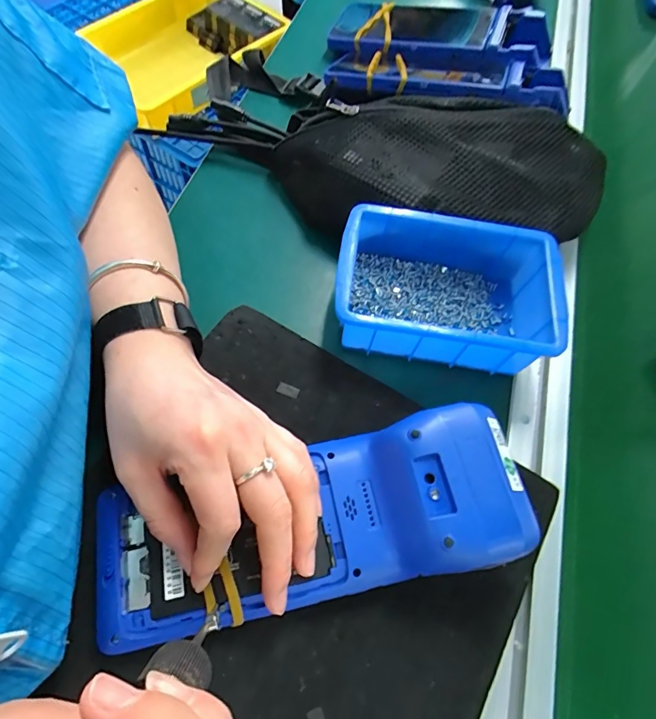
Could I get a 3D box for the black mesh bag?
[{"bbox_3d":[0.086,-0.151,0.345,0.266,0.069,0.125,6,64,5],"label":"black mesh bag"}]

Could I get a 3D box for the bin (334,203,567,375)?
[{"bbox_3d":[0.084,-0.048,0.297,0.150,0.052,0.100,7,64,5],"label":"bin"}]

